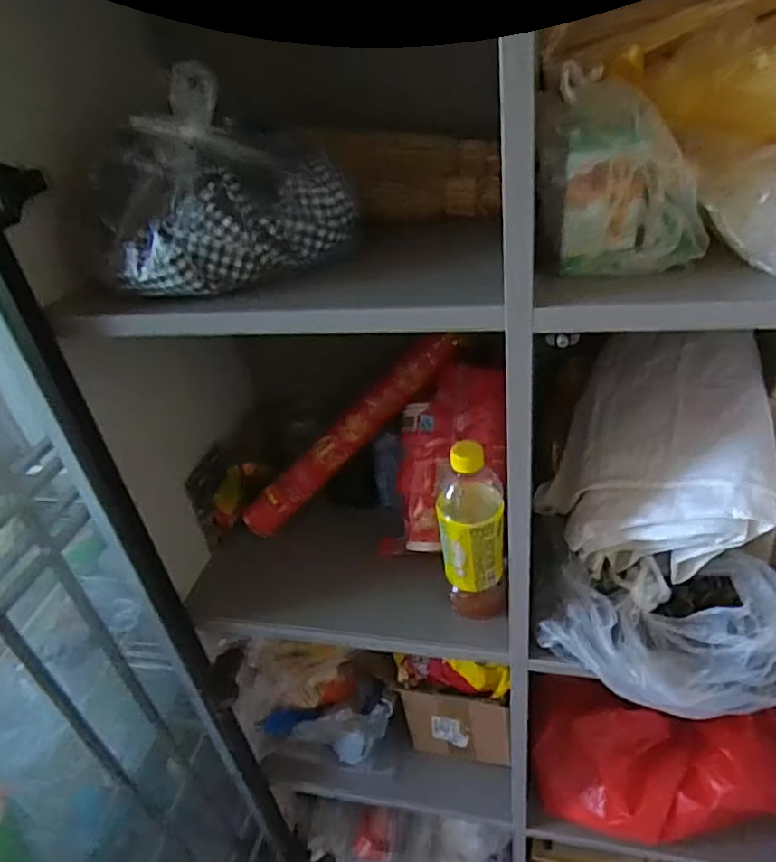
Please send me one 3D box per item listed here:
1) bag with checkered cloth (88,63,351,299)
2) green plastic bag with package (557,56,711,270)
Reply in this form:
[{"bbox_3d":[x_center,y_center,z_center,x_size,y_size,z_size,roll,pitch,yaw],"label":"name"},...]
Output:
[{"bbox_3d":[-0.129,-0.194,0.480,0.198,0.126,0.104,-17,36,-14],"label":"bag with checkered cloth"},{"bbox_3d":[0.160,-0.165,0.400,0.100,0.115,0.057,7,37,20],"label":"green plastic bag with package"}]

